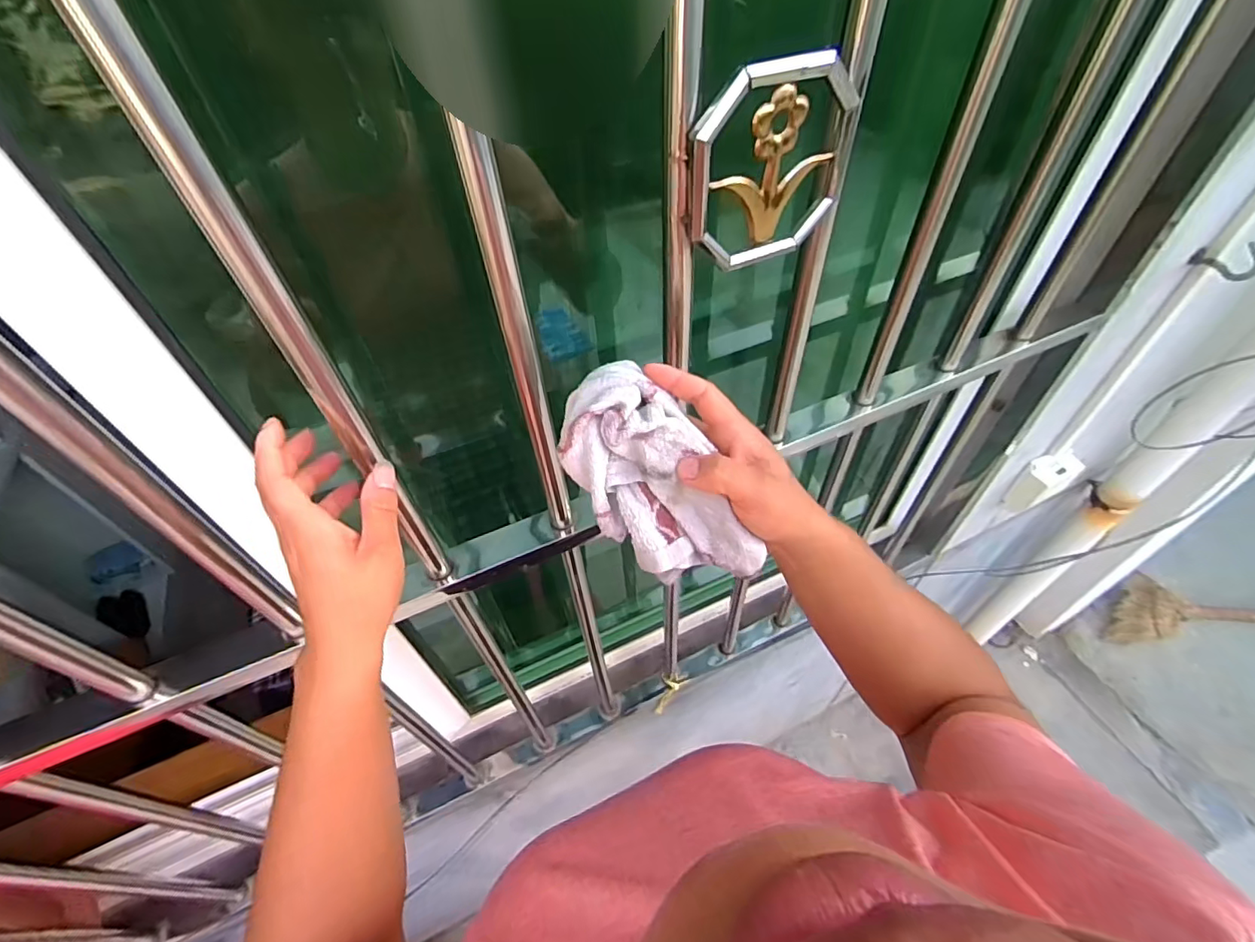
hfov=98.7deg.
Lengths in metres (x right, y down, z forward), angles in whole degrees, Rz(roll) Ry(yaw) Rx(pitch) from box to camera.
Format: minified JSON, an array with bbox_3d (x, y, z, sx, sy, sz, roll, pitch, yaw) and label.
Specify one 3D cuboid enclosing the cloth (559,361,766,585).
[{"bbox_3d":[0.020,0.009,0.363,0.084,0.170,0.060,-39,12,6],"label":"cloth"}]

